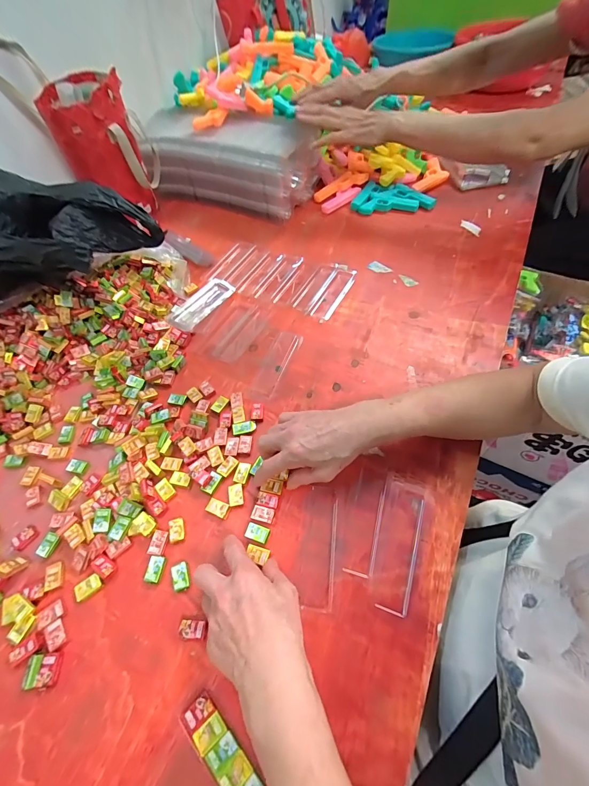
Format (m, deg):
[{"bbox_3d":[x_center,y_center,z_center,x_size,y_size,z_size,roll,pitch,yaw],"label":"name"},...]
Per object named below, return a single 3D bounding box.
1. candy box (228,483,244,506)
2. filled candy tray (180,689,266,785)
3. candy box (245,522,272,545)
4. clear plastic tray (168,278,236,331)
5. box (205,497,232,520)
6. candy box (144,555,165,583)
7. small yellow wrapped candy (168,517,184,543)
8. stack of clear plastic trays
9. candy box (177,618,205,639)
[{"bbox_3d":[-0.071,0.122,0.400,0.018,0.004,0.027,-10,56,-2],"label":"candy box"},{"bbox_3d":[-0.049,0.309,0.271,0.118,0.009,0.028,37,67,25],"label":"filled candy tray"},{"bbox_3d":[-0.042,0.158,0.375,0.026,0.005,0.017,14,59,14],"label":"candy box"},{"bbox_3d":[-0.171,-0.158,0.588,0.052,0.024,0.131,28,63,22],"label":"clear plastic tray"},{"bbox_3d":[-0.090,0.137,0.395,0.029,0.008,0.017,18,60,16],"label":"box"},{"bbox_3d":[-0.152,0.191,0.362,0.017,0.007,0.025,5,57,9],"label":"candy box"},{"bbox_3d":[-0.137,0.158,0.385,0.017,0.007,0.027,-17,56,-6],"label":"small yellow wrapped candy"},{"bbox_3d":[-0.127,-0.524,0.763,0.352,0.131,0.183,17,60,16],"label":"stack of clear plastic trays"},{"bbox_3d":[-0.100,0.234,0.330,0.026,0.011,0.015,2,57,7],"label":"candy box"}]

